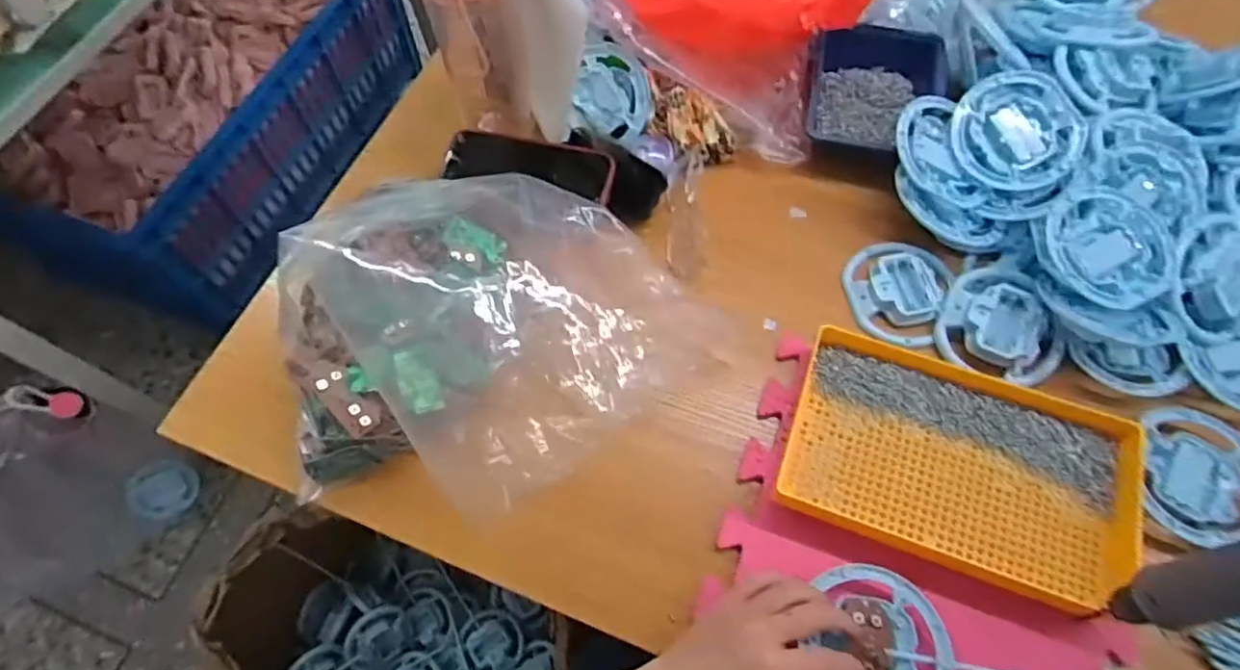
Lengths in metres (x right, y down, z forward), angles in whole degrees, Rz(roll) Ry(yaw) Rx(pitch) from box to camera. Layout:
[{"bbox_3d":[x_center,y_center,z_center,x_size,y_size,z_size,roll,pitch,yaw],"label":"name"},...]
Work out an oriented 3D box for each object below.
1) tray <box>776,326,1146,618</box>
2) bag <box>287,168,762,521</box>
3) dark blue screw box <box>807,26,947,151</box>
[{"bbox_3d":[0.260,0.102,0.511,0.258,0.037,0.156,18,66,9],"label":"tray"},{"bbox_3d":[-0.100,-0.018,0.536,0.337,0.085,0.257,-26,66,-11],"label":"bag"},{"bbox_3d":[0.253,-0.245,0.666,0.128,0.055,0.137,9,64,5],"label":"dark blue screw box"}]

